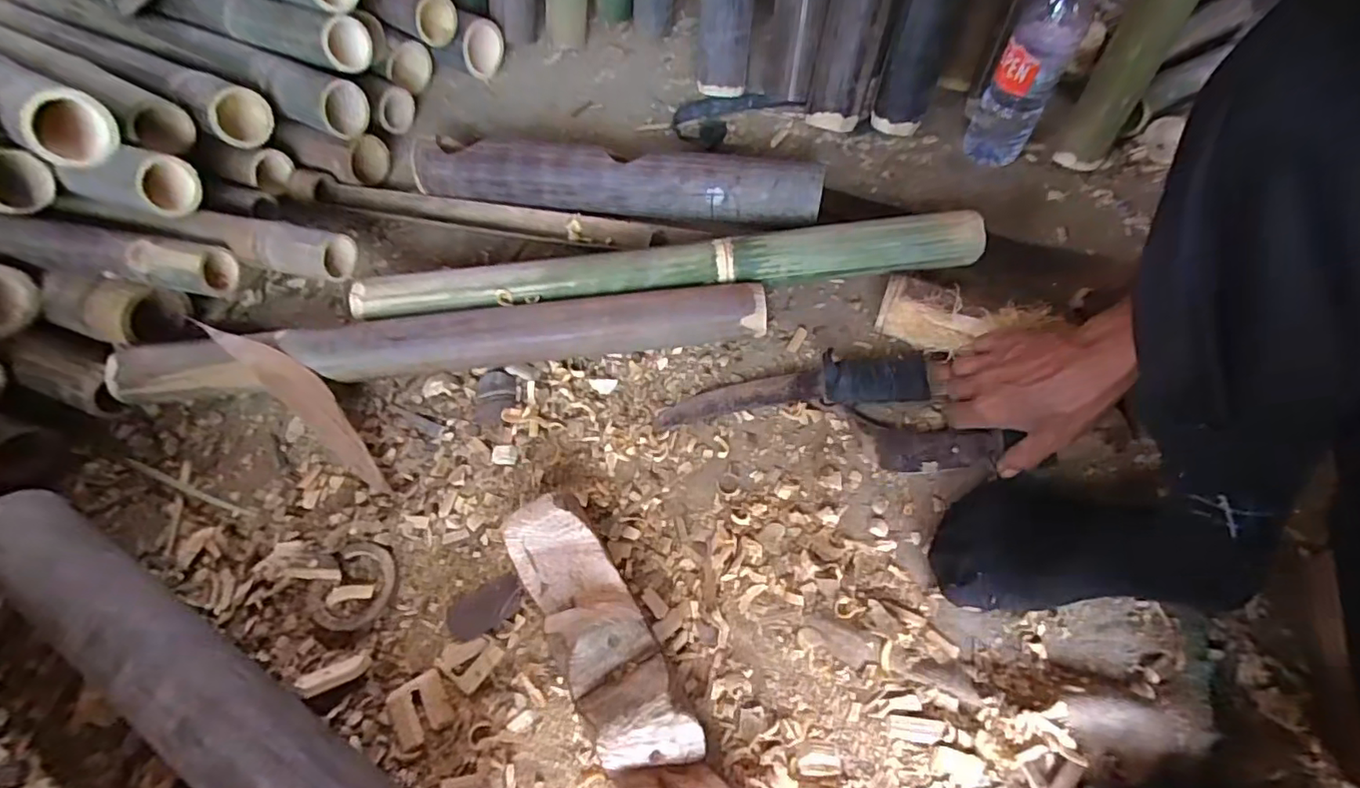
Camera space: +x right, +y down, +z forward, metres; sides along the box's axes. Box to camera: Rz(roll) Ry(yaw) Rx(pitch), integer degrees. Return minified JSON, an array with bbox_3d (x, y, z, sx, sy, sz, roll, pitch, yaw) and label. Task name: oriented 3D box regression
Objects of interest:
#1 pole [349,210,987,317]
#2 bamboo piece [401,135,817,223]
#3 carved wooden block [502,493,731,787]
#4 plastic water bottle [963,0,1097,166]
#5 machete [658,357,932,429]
[{"bbox_3d":[-0.019,-0.137,0.626,0.654,0.036,0.048,-6,60,0],"label":"pole"},{"bbox_3d":[-0.080,-0.250,0.701,0.472,0.066,0.054,8,61,8],"label":"bamboo piece"},{"bbox_3d":[-0.048,0.213,0.459,0.069,0.059,0.294,-28,63,-13],"label":"carved wooden block"},{"bbox_3d":[0.400,-0.373,0.680,0.069,0.231,0.066,22,63,15],"label":"plastic water bottle"},{"bbox_3d":[0.111,-0.009,0.600,0.268,0.028,0.056,-6,60,0],"label":"machete"}]

